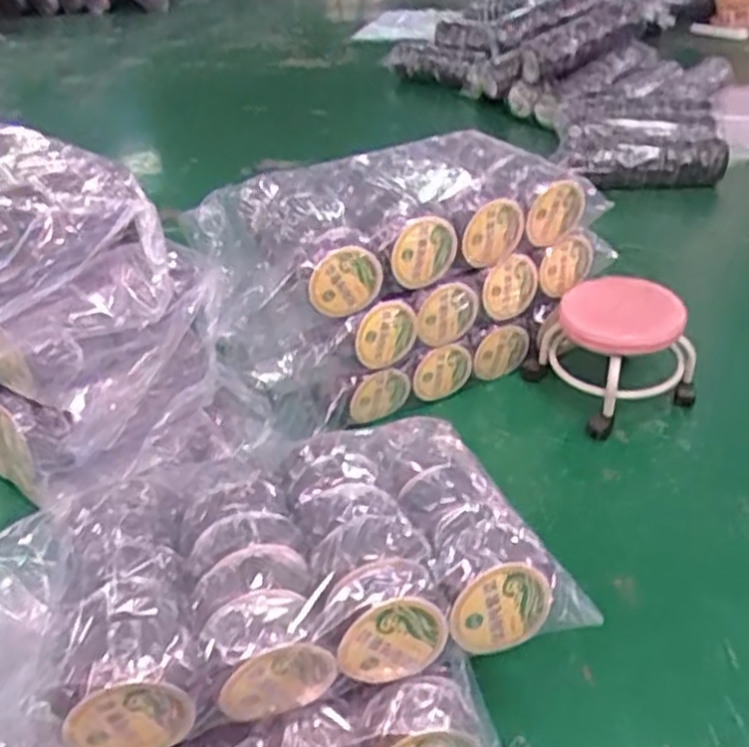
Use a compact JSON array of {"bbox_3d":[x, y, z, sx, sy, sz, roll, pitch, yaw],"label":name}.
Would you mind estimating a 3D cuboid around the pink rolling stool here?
[{"bbox_3d":[0.533,-0.058,1.745,0.269,0.260,0.280,-19,38,-19],"label":"pink rolling stool"}]

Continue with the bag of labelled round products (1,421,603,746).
[{"bbox_3d":[-0.135,0.280,1.177,0.739,0.189,0.412,-12,36,-11],"label":"bag of labelled round products"}]

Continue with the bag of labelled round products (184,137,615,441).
[{"bbox_3d":[0.054,-0.224,1.842,0.896,0.489,0.428,-19,38,-20],"label":"bag of labelled round products"}]

